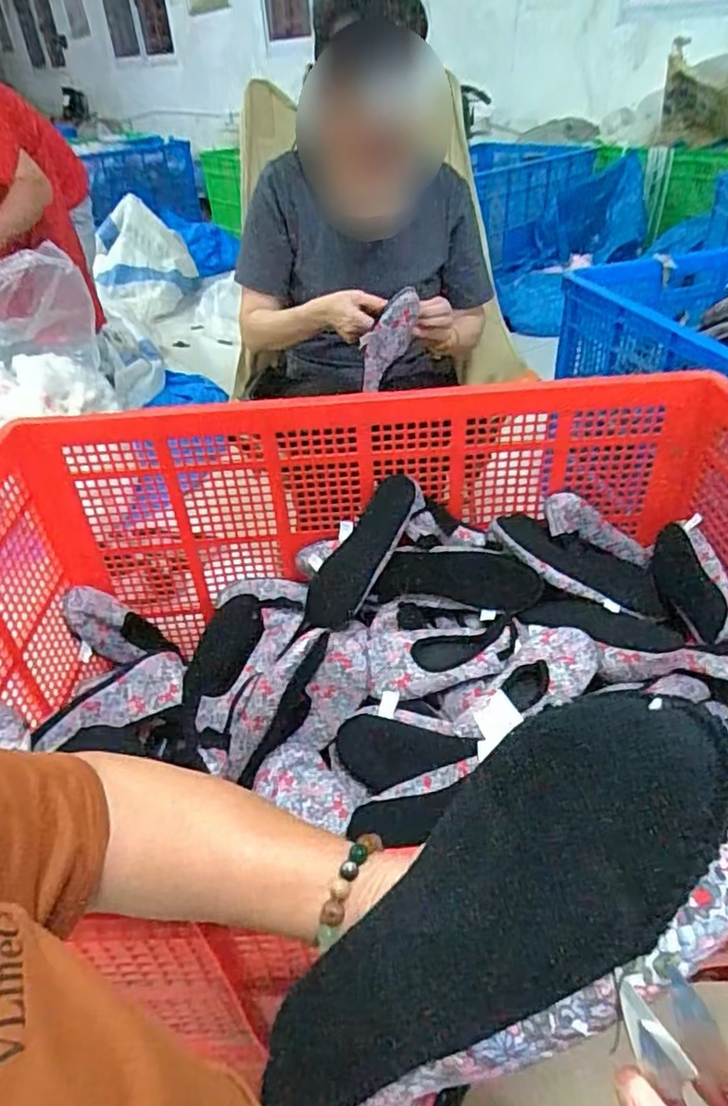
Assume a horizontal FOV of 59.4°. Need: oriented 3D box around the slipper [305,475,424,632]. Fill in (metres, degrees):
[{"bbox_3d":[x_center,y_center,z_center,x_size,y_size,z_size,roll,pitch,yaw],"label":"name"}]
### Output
[{"bbox_3d":[0.002,0.004,0.975,0.058,0.265,0.081,22,16,-43],"label":"slipper"}]

